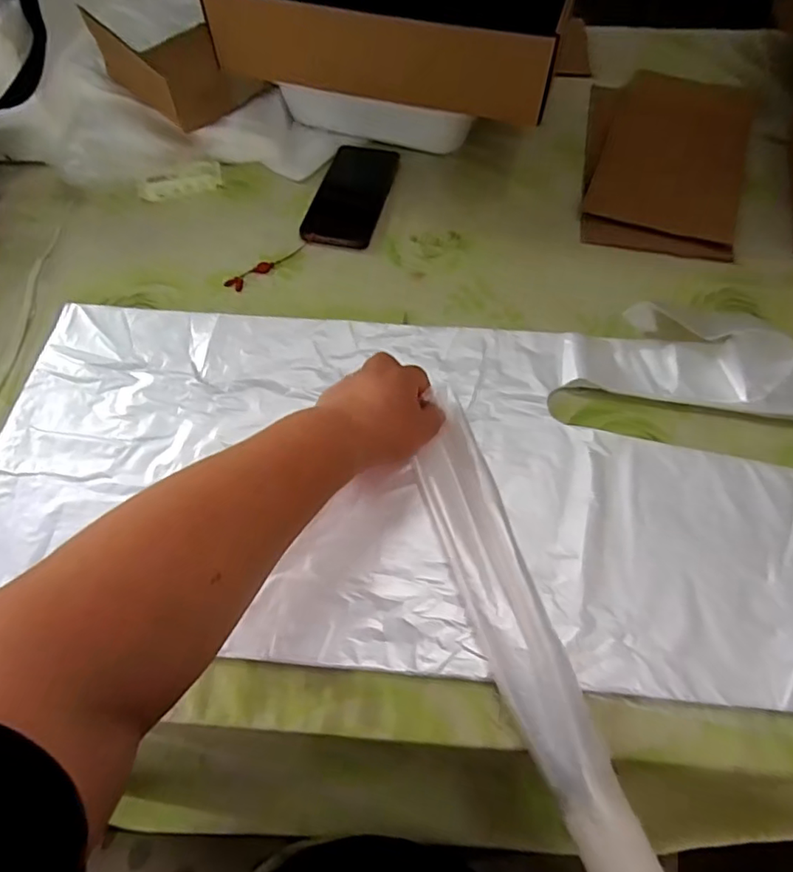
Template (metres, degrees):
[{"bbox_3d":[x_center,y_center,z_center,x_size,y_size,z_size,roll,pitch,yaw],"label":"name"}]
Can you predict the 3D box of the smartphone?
[{"bbox_3d":[-0.050,-0.274,0.634,0.077,0.014,0.168,11,60,8],"label":"smartphone"}]

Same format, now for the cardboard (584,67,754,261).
[{"bbox_3d":[0.306,-0.318,0.639,0.171,0.032,0.272,13,60,9],"label":"cardboard"}]

